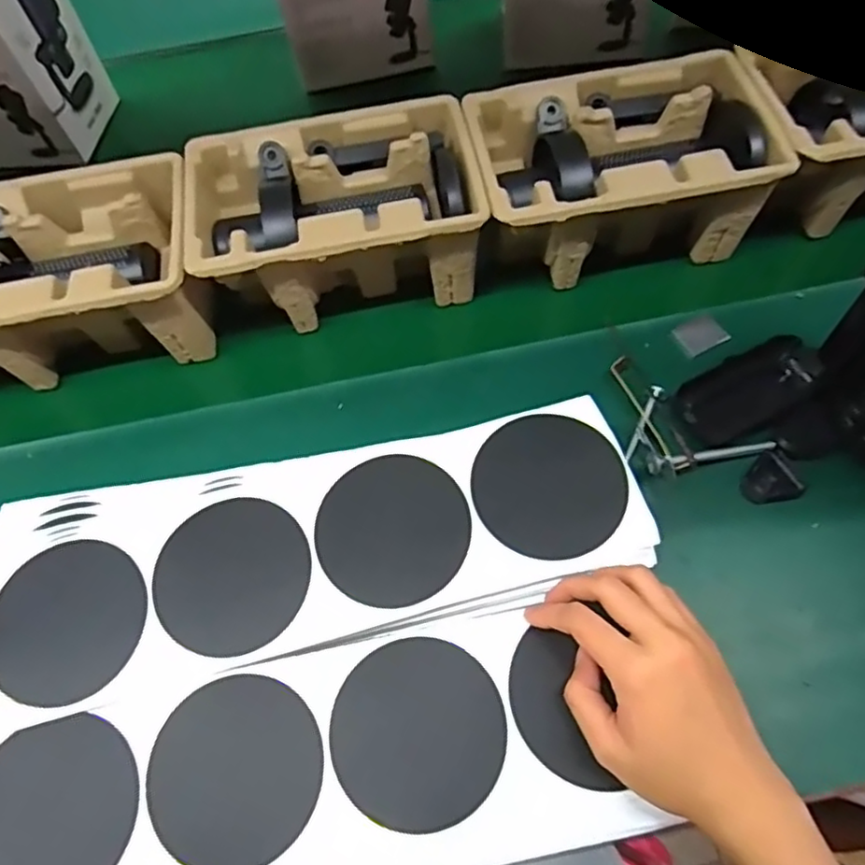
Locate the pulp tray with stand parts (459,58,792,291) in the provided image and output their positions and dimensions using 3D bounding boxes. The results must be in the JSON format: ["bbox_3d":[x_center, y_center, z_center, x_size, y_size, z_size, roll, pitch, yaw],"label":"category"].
[{"bbox_3d":[0.146,-0.216,0.542,0.227,0.104,0.152,-11,64,-5],"label":"pulp tray with stand parts"}]

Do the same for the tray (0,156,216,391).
[{"bbox_3d":[-0.303,-0.125,0.535,0.228,0.104,0.145,-9,64,-4],"label":"tray"}]

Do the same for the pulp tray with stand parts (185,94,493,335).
[{"bbox_3d":[-0.078,-0.176,0.540,0.221,0.103,0.143,-10,64,-4],"label":"pulp tray with stand parts"}]

